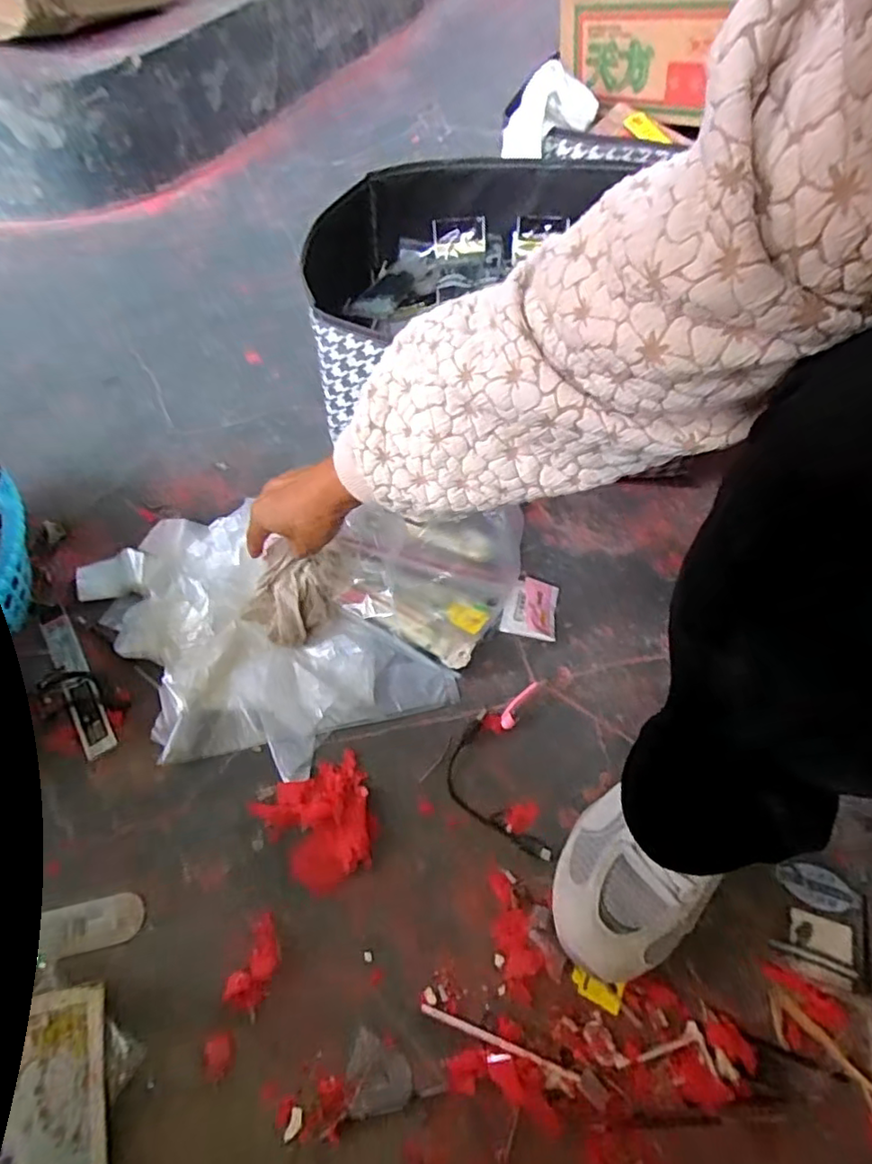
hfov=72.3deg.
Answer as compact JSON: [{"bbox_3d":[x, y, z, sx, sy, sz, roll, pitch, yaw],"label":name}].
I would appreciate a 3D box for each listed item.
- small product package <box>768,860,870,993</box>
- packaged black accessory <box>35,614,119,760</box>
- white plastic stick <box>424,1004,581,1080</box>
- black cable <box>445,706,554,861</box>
[{"bbox_3d":[0.293,0.258,0.453,0.063,0.014,0.076,21,61,13],"label":"small product package"},{"bbox_3d":[-0.348,0.093,0.563,0.041,0.015,0.159,-32,64,-17],"label":"packaged black accessory"},{"bbox_3d":[0.044,0.326,0.424,0.114,0.004,0.006,17,61,11],"label":"white plastic stick"},{"bbox_3d":[0.044,0.179,0.504,0.055,0.011,0.127,-21,61,-11],"label":"black cable"}]

